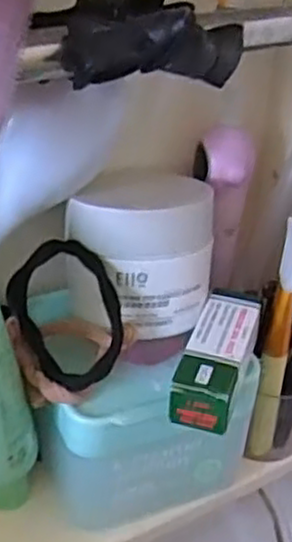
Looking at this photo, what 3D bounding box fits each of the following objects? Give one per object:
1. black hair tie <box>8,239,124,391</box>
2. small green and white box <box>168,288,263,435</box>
[{"bbox_3d":[-0.034,0.017,0.318,0.008,0.053,0.069,15,43,-51],"label":"black hair tie"},{"bbox_3d":[0.032,0.034,0.322,0.025,0.016,0.082,13,35,13],"label":"small green and white box"}]

